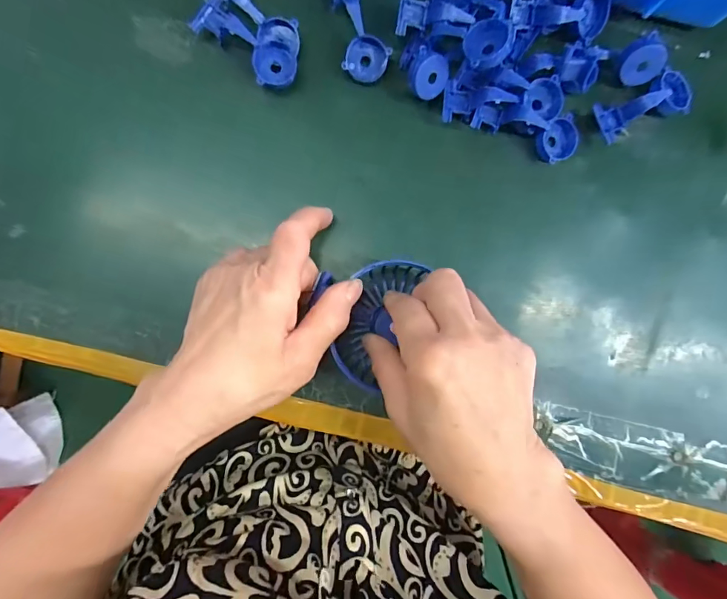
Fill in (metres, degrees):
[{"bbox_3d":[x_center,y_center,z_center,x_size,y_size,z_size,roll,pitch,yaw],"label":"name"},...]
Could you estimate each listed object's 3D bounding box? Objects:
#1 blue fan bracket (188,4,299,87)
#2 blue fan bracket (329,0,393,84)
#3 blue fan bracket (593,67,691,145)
[{"bbox_3d":[-0.082,-0.172,0.290,0.078,0.022,0.028,30,90,-4],"label":"blue fan bracket"},{"bbox_3d":[-0.006,-0.190,0.292,0.031,0.020,0.075,-18,93,-3],"label":"blue fan bracket"},{"bbox_3d":[0.197,-0.136,0.300,0.069,0.025,0.030,-25,93,-2],"label":"blue fan bracket"}]

